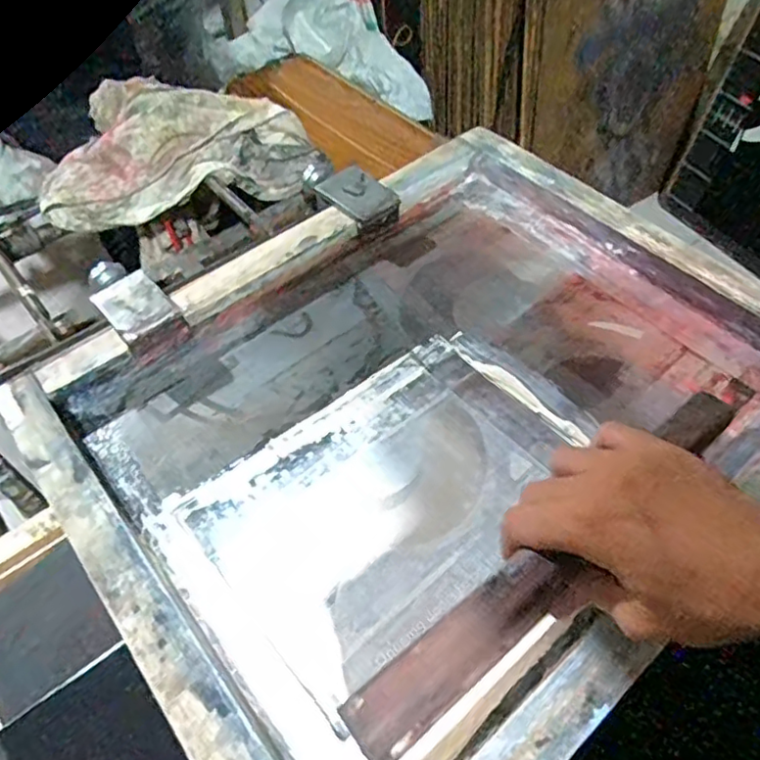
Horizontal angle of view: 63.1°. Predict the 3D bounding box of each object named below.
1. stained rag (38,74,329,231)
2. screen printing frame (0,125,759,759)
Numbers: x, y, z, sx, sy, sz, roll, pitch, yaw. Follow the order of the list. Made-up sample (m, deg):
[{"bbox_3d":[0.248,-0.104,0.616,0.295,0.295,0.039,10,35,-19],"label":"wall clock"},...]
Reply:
[{"bbox_3d":[-0.225,-0.258,0.702,0.306,0.113,0.117,-20,57,-11],"label":"stained rag"},{"bbox_3d":[0.042,0.011,0.505,0.553,0.053,0.463,-35,61,-20],"label":"screen printing frame"}]

